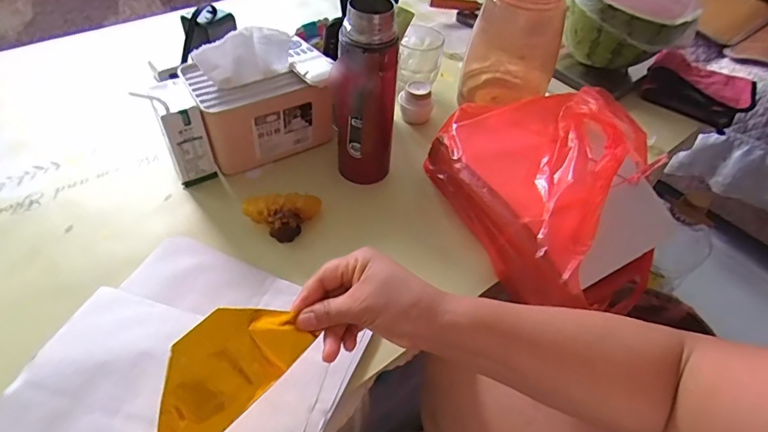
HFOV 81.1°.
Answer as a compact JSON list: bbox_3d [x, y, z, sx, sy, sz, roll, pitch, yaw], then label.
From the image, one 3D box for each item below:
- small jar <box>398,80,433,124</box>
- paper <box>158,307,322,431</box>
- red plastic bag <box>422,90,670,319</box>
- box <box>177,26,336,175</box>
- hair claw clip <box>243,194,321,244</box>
[{"bbox_3d":[0.045,-0.167,0.662,0.044,0.049,0.043,3,49,-3],"label":"small jar"},{"bbox_3d":[-0.121,0.114,0.341,0.116,0.007,0.071,-42,99,-20],"label":"paper"},{"bbox_3d":[0.203,-0.045,0.498,0.203,0.126,0.280,-17,53,-19],"label":"red plastic bag"},{"bbox_3d":[-0.152,-0.142,0.565,0.168,0.140,0.096,-13,51,-16],"label":"box"},{"bbox_3d":[-0.113,-0.002,0.512,0.086,0.035,0.051,-13,51,-16],"label":"hair claw clip"}]

